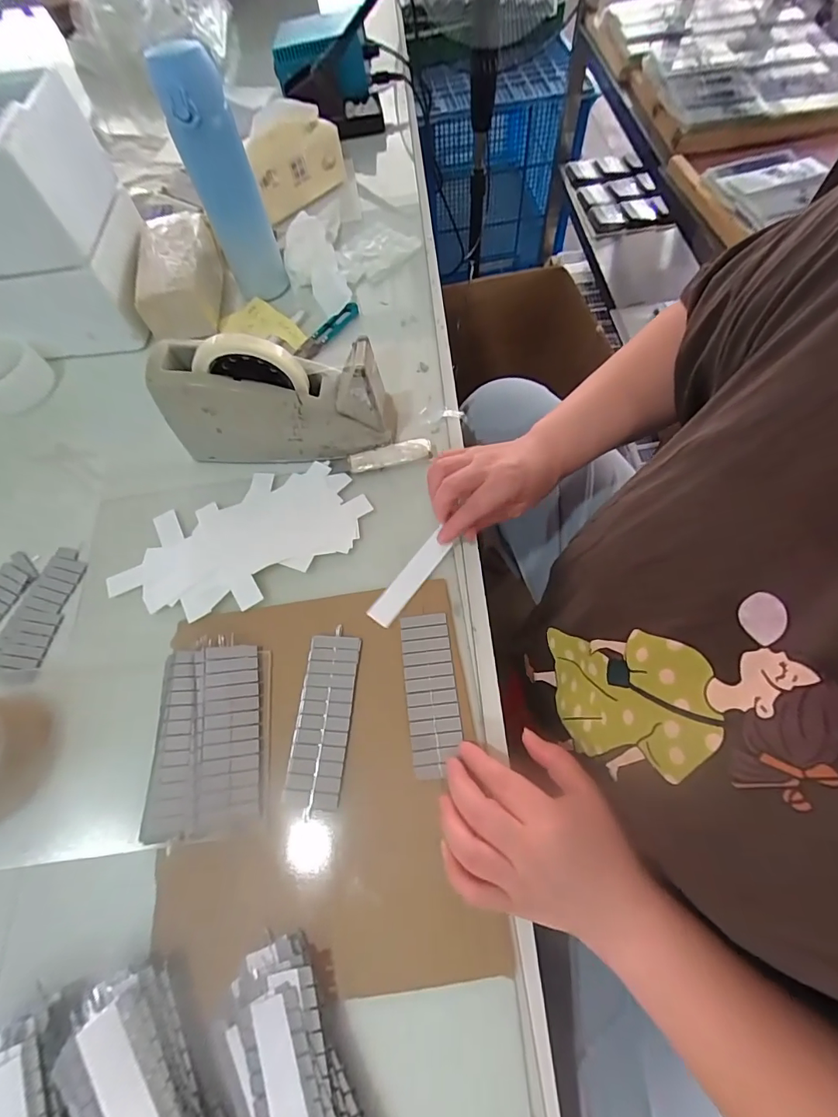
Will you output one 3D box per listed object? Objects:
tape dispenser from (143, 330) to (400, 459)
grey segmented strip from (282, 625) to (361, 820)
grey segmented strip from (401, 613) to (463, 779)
[{"bbox_3d":[-0.134,-0.155,0.435,0.212,0.111,0.068,-3,65,2],"label":"tape dispenser"},{"bbox_3d":[-0.075,0.124,0.358,0.040,0.004,0.130,3,65,5],"label":"grey segmented strip"},{"bbox_3d":[0.009,0.105,0.364,0.041,0.004,0.123,-5,65,1],"label":"grey segmented strip"}]

